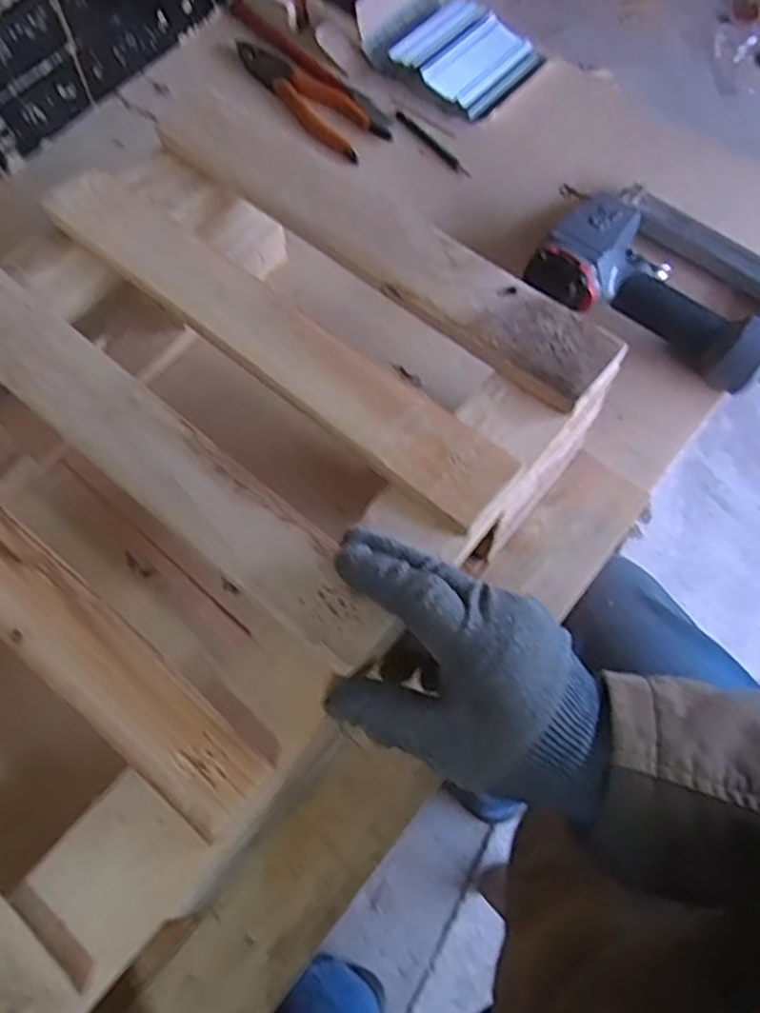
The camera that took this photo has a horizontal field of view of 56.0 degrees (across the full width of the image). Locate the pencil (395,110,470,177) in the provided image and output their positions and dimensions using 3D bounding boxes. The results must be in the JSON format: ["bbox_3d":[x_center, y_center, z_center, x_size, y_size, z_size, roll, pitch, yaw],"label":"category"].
[{"bbox_3d":[0.047,-0.339,0.667,0.011,0.006,0.099,-36,71,-15],"label":"pencil"}]

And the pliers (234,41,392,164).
[{"bbox_3d":[-0.071,-0.394,0.685,0.054,0.014,0.184,-40,71,-16],"label":"pliers"}]

